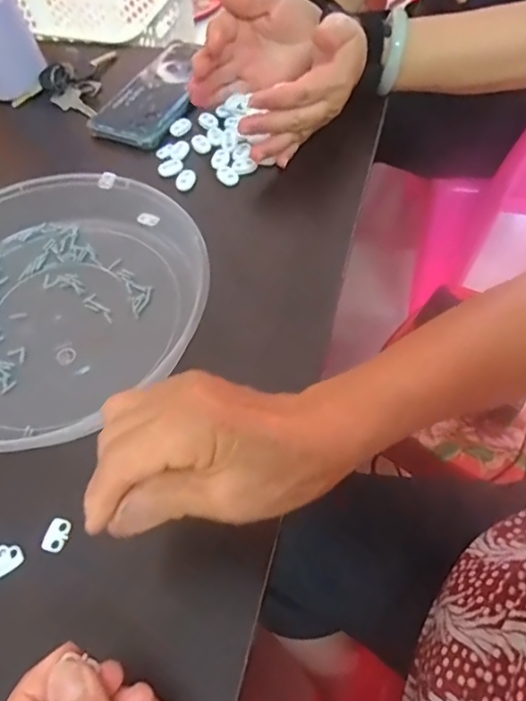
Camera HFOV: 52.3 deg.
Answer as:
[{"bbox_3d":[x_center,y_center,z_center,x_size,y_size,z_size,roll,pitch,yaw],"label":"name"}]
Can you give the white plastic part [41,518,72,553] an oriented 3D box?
[{"bbox_3d":[-0.122,0.108,0.315,0.014,0.004,0.019,15,60,13],"label":"white plastic part"}]

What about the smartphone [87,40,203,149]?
[{"bbox_3d":[-0.103,-0.264,0.541,0.080,0.012,0.160,20,61,16],"label":"smartphone"}]

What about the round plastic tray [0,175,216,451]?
[{"bbox_3d":[-0.161,-0.039,0.393,0.240,0.036,0.231,-2,57,3],"label":"round plastic tray"}]

